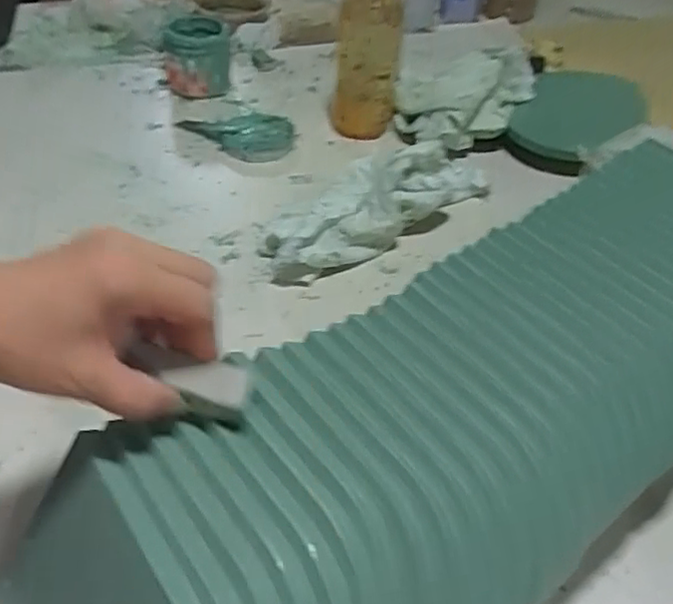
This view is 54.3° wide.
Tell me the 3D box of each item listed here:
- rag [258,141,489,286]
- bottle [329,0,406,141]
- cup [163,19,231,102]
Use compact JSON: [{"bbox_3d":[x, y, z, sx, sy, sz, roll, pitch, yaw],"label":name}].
[{"bbox_3d":[0.045,-0.101,0.627,0.257,0.071,0.080,-23,49,-26],"label":"rag"},{"bbox_3d":[0.036,-0.278,0.694,0.067,0.215,0.074,4,44,4],"label":"bottle"},{"bbox_3d":[-0.166,-0.291,0.784,0.075,0.072,0.070,0,44,0],"label":"cup"}]

